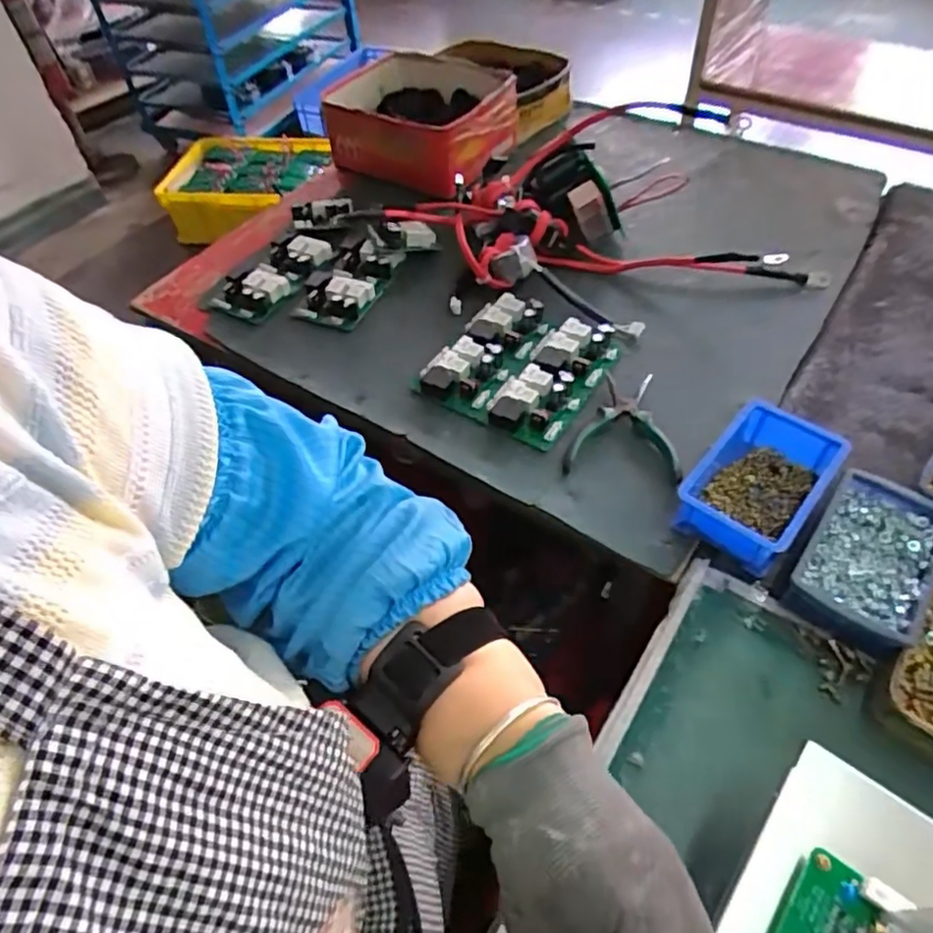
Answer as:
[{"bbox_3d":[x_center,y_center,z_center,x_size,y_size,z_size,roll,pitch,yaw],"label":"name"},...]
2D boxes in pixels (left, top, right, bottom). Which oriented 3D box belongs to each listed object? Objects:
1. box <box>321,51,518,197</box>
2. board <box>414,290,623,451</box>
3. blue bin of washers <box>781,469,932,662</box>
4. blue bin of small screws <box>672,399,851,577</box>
[{"bbox_3d":[-0.072,-0.525,0.989,0.235,0.125,0.222,27,59,23],"label":"box"},{"bbox_3d":[0.061,-0.119,0.738,0.177,0.031,0.188,25,58,23],"label":"board"},{"bbox_3d":[0.341,0.081,0.546,0.097,0.041,0.150,30,60,25],"label":"blue bin of washers"},{"bbox_3d":[0.270,0.016,0.594,0.097,0.055,0.144,33,61,27],"label":"blue bin of small screws"}]

